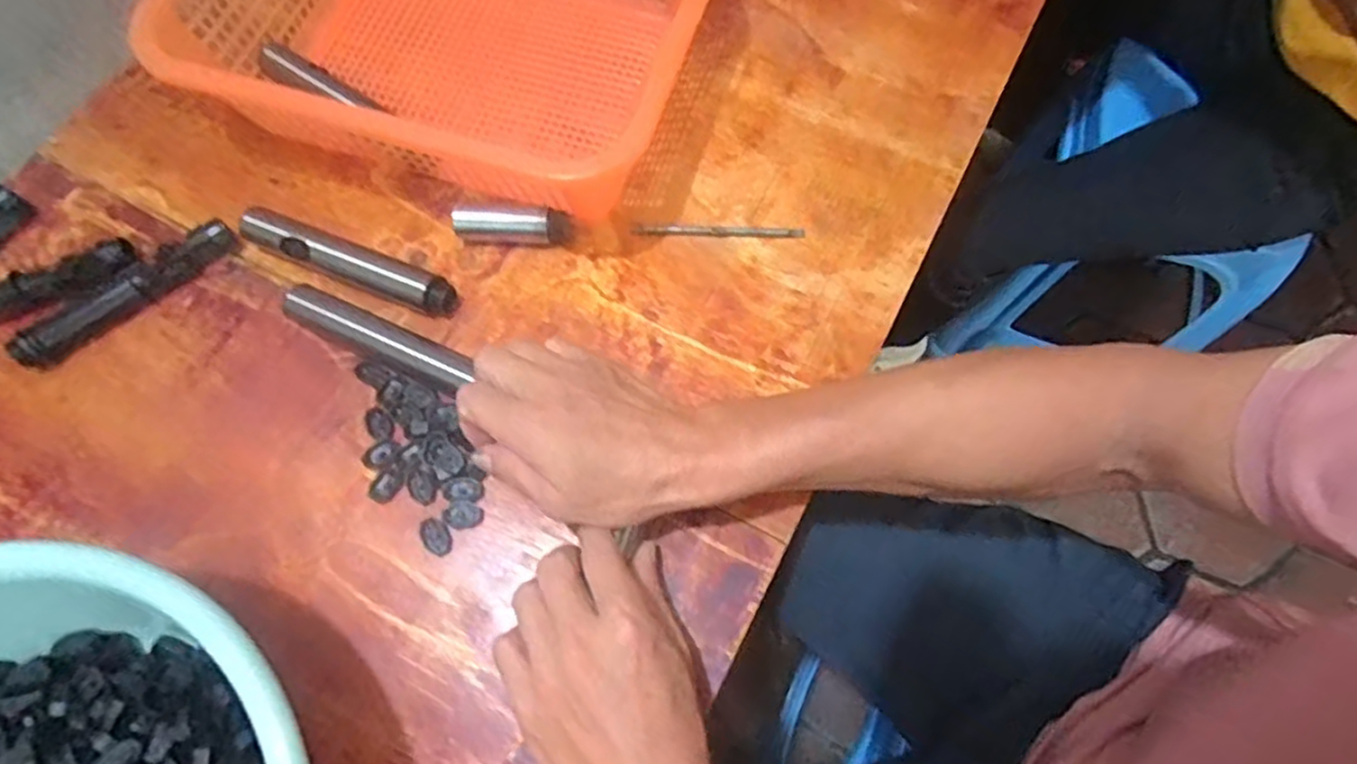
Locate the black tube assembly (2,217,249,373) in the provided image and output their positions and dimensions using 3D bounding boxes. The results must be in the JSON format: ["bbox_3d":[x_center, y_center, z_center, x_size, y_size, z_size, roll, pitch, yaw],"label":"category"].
[{"bbox_3d":[-0.358,-0.058,0.458,0.143,0.029,0.019,-40,74,-14],"label":"black tube assembly"}]

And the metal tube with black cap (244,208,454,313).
[{"bbox_3d":[-0.221,-0.080,0.467,0.155,0.021,0.025,20,71,8],"label":"metal tube with black cap"}]

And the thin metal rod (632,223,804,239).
[{"bbox_3d":[0.027,-0.104,0.478,0.116,0.004,0.008,2,69,1],"label":"thin metal rod"}]

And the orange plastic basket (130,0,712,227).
[{"bbox_3d":[-0.156,-0.249,0.490,0.338,0.093,0.253,12,70,5],"label":"orange plastic basket"}]

